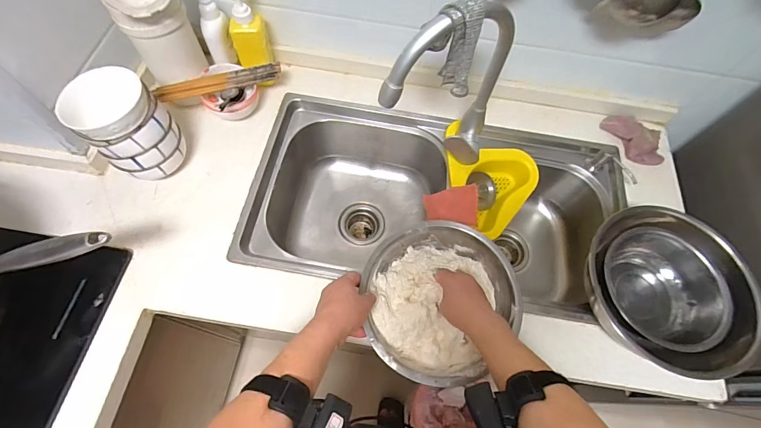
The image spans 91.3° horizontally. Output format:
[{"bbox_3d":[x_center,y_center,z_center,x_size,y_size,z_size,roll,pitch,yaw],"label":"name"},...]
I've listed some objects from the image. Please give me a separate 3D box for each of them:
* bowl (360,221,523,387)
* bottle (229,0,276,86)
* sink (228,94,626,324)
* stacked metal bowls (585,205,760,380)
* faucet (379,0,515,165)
[{"bbox_3d":[0.085,0.135,0.588,0.224,0.087,0.233,1,66,-3],"label":"bowl"},{"bbox_3d":[-0.258,-0.350,0.747,0.075,0.199,0.069,-24,69,-13],"label":"bottle"},{"bbox_3d":[0.114,-0.016,0.844,0.743,0.218,0.376,6,66,0],"label":"sink"},{"bbox_3d":[0.466,0.133,0.622,0.246,0.130,0.244,1,66,-3],"label":"stacked metal bowls"},{"bbox_3d":[0.112,-0.171,0.597,0.219,0.310,0.089,-31,71,-16],"label":"faucet"}]

